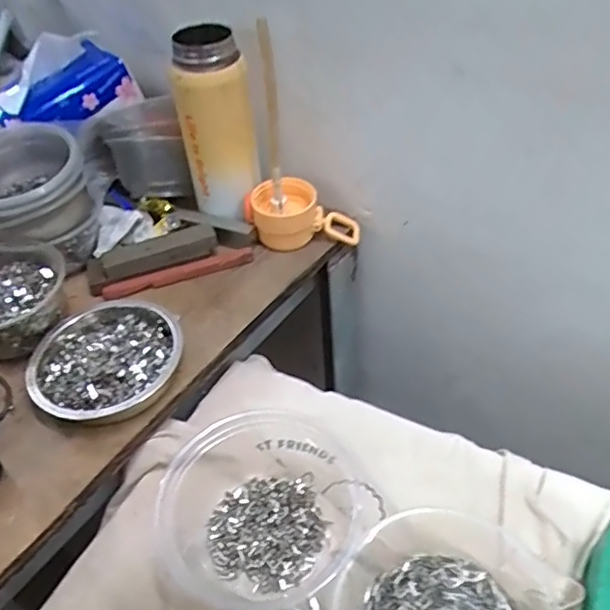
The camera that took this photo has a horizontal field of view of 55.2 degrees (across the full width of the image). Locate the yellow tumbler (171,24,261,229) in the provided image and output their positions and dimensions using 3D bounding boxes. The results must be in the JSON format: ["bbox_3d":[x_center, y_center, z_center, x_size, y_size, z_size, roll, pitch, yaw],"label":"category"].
[{"bbox_3d":[-0.082,-0.164,0.558,0.065,0.180,0.058,-14,45,-7],"label":"yellow tumbler"}]

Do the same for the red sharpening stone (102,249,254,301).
[{"bbox_3d":[-0.123,-0.030,0.575,0.147,0.016,0.014,-17,45,-10],"label":"red sharpening stone"}]

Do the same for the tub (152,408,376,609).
[{"bbox_3d":[-0.023,0.143,0.410,0.155,0.051,0.138,-29,48,-21],"label":"tub"}]

